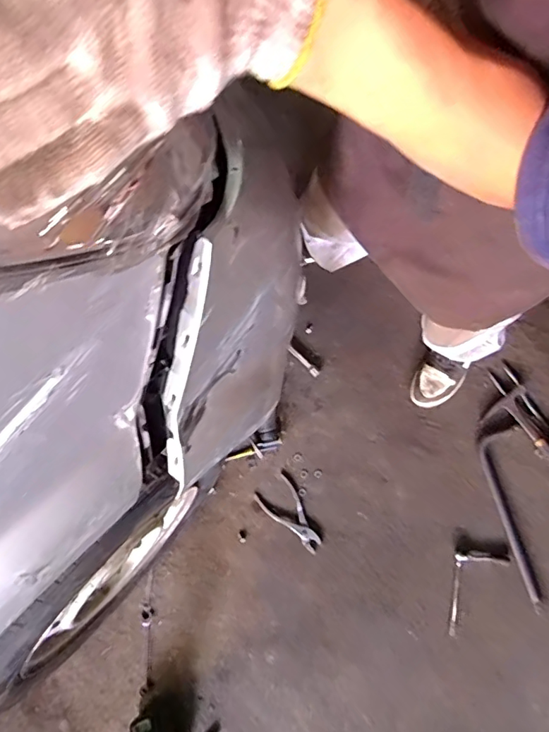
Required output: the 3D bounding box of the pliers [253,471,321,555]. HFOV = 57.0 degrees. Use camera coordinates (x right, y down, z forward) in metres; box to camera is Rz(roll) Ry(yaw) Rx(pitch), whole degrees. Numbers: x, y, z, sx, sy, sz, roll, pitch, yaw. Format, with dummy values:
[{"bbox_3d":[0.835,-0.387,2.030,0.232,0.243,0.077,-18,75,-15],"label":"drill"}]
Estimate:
[{"bbox_3d":[0.042,0.384,1.285,0.100,0.009,0.202,-34,78,-6],"label":"pliers"}]

